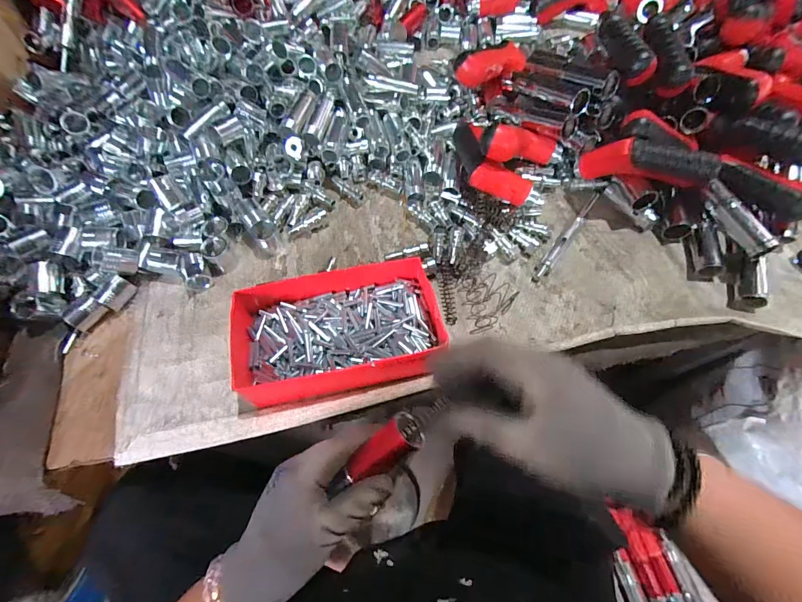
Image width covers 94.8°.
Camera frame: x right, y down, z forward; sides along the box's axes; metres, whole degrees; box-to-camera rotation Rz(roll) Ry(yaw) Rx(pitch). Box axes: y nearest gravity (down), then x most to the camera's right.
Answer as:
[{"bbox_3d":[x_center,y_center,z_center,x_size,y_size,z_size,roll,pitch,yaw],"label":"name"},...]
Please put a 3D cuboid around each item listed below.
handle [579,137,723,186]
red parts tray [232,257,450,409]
[{"bbox_3d":[0.280,-0.148,0.418,0.133,0.055,0.030,18,64,8],"label":"handle"},{"bbox_3d":[-0.057,0.026,0.370,0.206,0.045,0.131,-8,63,-5],"label":"red parts tray"}]

